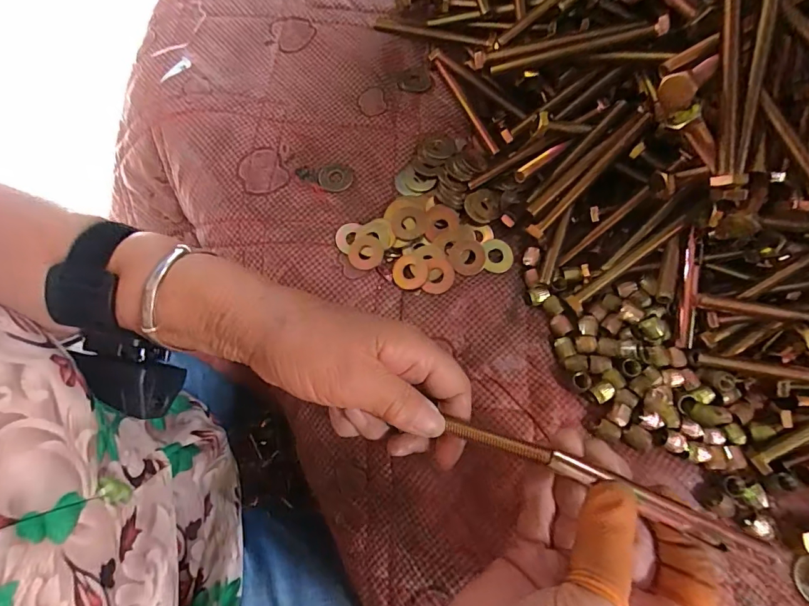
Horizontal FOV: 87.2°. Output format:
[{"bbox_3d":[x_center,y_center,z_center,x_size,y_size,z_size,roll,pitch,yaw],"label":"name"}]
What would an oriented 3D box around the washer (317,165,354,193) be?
[{"bbox_3d":[-0.050,-0.091,0.309,0.024,0.004,0.023,0,70,1],"label":"washer"}]

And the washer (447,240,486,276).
[{"bbox_3d":[0.043,-0.032,0.288,0.024,0.004,0.025,0,70,1],"label":"washer"}]

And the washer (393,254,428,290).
[{"bbox_3d":[0.004,-0.021,0.289,0.023,0.004,0.025,0,70,1],"label":"washer"}]

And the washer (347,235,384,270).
[{"bbox_3d":[-0.027,-0.035,0.293,0.024,0.004,0.024,0,70,1],"label":"washer"}]

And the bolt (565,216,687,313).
[{"bbox_3d":[0.143,-0.025,0.273,0.087,0.007,0.010,-38,73,5],"label":"bolt"}]

